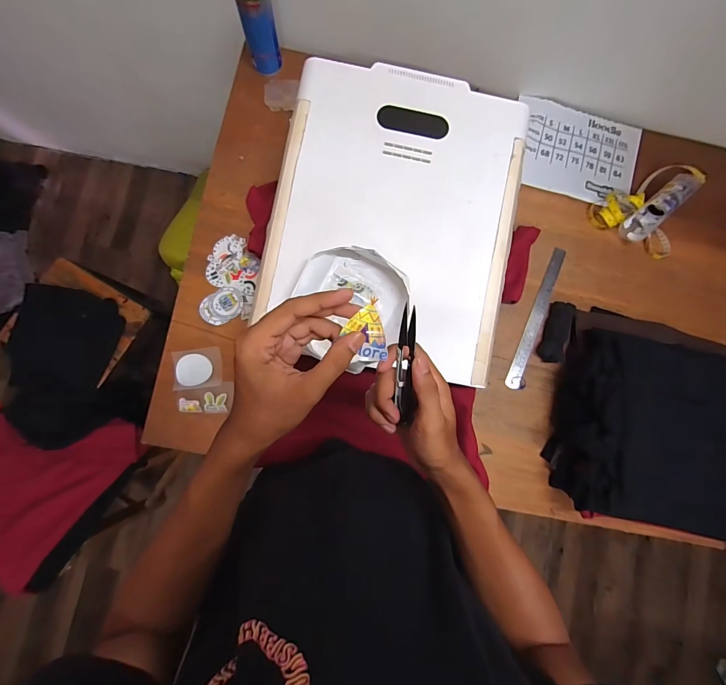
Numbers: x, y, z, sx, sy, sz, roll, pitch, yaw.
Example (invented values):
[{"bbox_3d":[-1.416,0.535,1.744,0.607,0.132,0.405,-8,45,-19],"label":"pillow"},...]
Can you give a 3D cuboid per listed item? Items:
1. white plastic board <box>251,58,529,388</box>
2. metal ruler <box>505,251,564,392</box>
[{"bbox_3d":[0.056,-0.220,0.586,0.390,0.024,0.484,11,85,-3],"label":"white plastic board"},{"bbox_3d":[0.375,-0.054,0.753,0.032,0.006,0.322,22,84,2],"label":"metal ruler"}]

